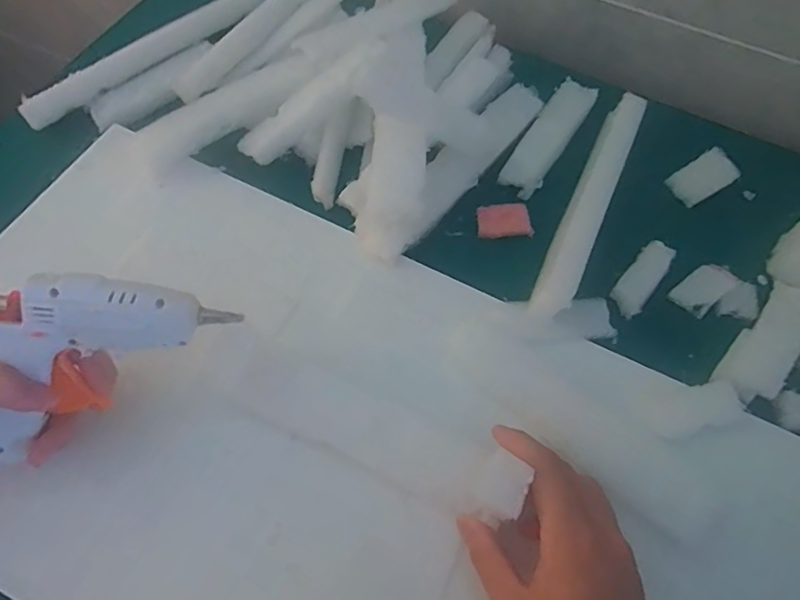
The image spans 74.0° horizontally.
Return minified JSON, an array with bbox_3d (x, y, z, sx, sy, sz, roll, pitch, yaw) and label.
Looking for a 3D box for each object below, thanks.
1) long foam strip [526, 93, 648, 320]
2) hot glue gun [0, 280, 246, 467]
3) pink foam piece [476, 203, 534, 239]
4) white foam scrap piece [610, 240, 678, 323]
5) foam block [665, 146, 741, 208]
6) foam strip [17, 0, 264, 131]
[{"bbox_3d":[0.152,-0.084,0.416,0.026,0.022,0.233,25,65,8],"label":"long foam strip"},{"bbox_3d":[-0.237,0.034,0.285,0.291,0.104,0.036,-6,26,-3],"label":"hot glue gun"},{"bbox_3d":[0.084,-0.064,0.428,0.043,0.006,0.030,1,64,-3],"label":"pink foam piece"},{"bbox_3d":[0.185,-0.017,0.404,0.025,0.013,0.063,37,67,13],"label":"white foam scrap piece"},{"bbox_3d":[0.259,-0.104,0.453,0.056,0.016,0.032,-27,69,-16],"label":"foam block"},{"bbox_3d":[-0.217,-0.224,0.465,0.020,0.013,0.239,41,68,15],"label":"foam strip"}]

